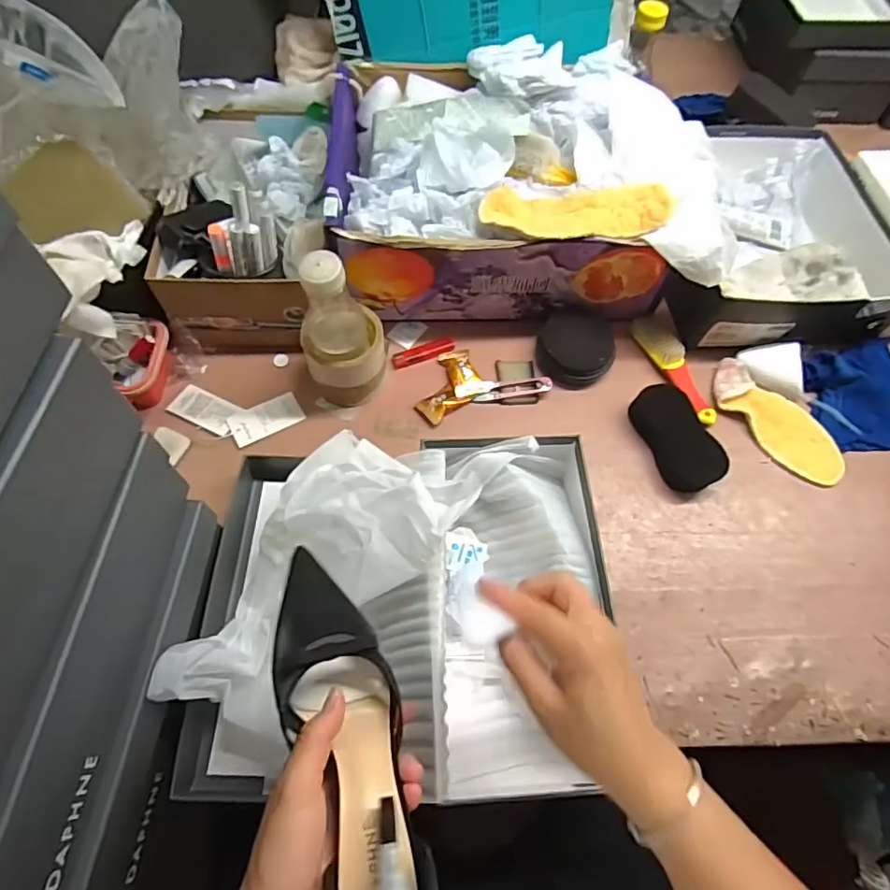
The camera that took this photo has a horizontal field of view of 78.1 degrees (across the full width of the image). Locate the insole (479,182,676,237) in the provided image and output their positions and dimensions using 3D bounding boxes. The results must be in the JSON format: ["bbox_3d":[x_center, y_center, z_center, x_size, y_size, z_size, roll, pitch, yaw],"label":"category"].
[{"bbox_3d":[0.139,-0.250,0.582,0.196,0.025,0.068,-4,63,-5],"label":"insole"}]

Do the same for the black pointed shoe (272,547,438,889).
[{"bbox_3d":[-0.059,0.181,0.335,0.067,0.060,0.226,-17,54,-11],"label":"black pointed shoe"}]

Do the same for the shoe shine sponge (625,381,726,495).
[{"bbox_3d":[0.261,-0.011,0.619,0.065,0.032,0.127,-15,65,-10],"label":"shoe shine sponge"}]

